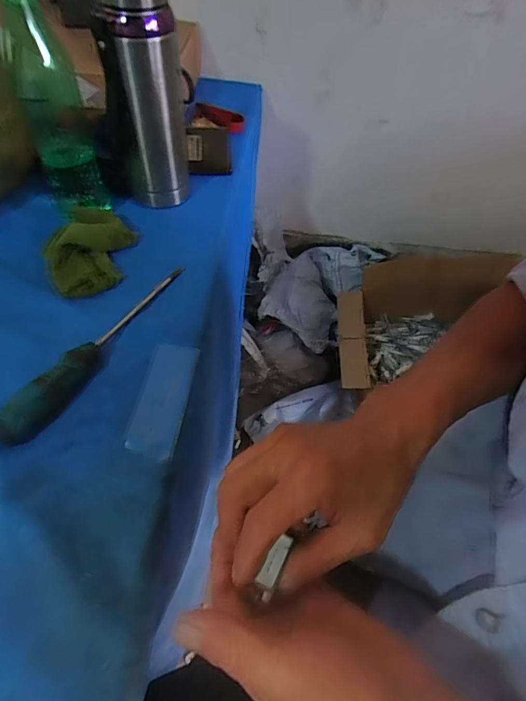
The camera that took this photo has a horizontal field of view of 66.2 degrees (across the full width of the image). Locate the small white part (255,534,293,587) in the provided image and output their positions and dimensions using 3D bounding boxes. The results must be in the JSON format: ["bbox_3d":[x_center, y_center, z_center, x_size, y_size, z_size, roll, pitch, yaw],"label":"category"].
[{"bbox_3d":[0.008,0.132,0.253,0.011,0.004,0.032,27,73,15],"label":"small white part"}]

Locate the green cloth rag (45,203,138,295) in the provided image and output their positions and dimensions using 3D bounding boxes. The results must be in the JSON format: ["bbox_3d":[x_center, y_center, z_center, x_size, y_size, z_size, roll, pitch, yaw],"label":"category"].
[{"bbox_3d":[-0.198,-0.118,0.463,0.078,0.030,0.134,4,54,-1],"label":"green cloth rag"}]

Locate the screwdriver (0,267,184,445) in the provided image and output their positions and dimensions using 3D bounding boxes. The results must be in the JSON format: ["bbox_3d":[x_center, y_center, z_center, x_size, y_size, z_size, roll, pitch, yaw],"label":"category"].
[{"bbox_3d":[-0.152,-0.013,0.386,0.028,0.027,0.241,23,56,13],"label":"screwdriver"}]

